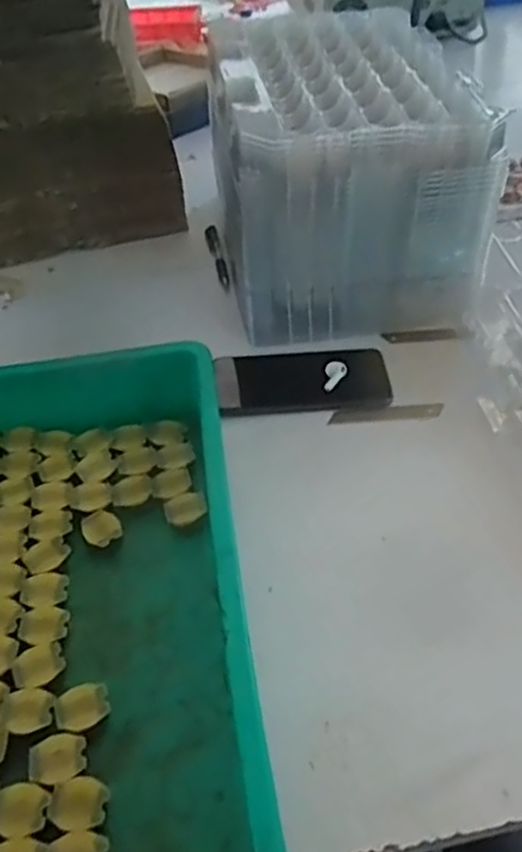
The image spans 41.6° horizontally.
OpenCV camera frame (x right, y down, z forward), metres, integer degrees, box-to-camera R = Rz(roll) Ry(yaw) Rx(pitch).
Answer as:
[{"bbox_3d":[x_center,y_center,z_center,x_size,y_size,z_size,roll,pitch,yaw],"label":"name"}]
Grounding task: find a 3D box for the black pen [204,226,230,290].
[{"bbox_3d":[-0.053,-0.202,0.820,0.016,0.014,0.137,-10,42,-3],"label":"black pen"}]

